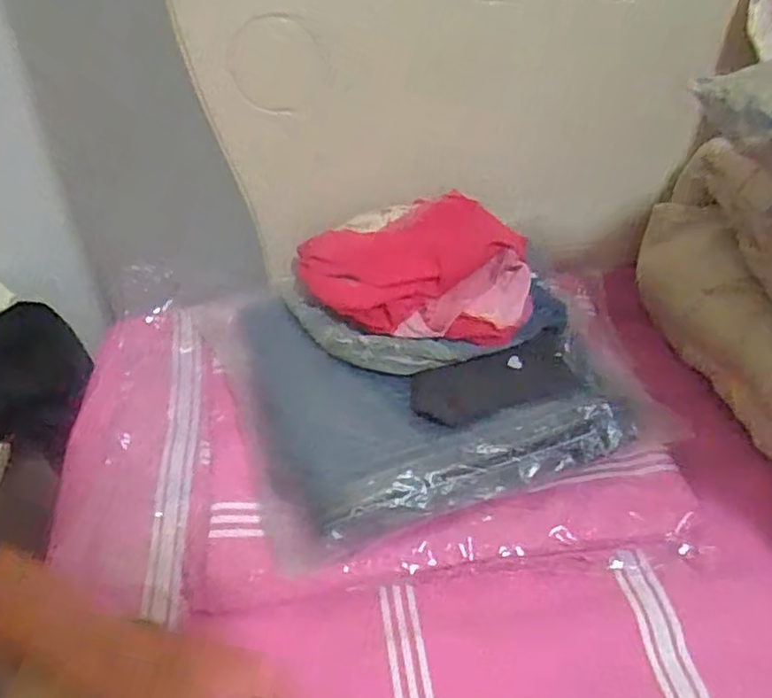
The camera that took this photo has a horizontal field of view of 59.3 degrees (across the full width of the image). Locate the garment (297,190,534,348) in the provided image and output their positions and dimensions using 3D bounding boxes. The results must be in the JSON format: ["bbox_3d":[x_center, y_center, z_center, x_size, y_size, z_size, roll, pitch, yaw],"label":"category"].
[{"bbox_3d":[0.025,-0.063,0.594,0.199,0.087,0.114,-2,46,0],"label":"garment"}]

